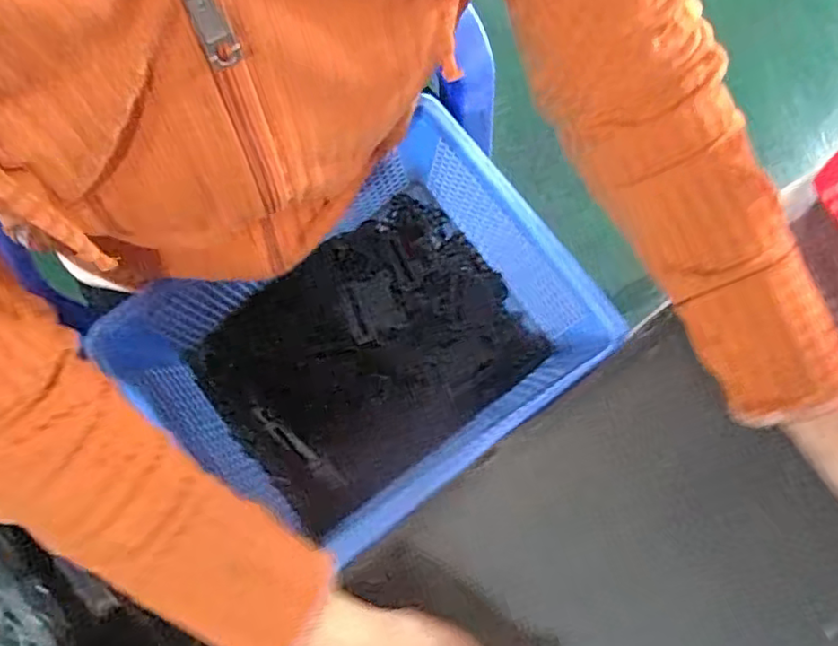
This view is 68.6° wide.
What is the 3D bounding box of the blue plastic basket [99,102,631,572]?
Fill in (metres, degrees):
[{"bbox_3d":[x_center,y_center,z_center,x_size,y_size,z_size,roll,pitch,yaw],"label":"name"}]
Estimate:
[{"bbox_3d":[-0.039,0.012,0.454,0.284,0.094,0.211,-32,81,-5],"label":"blue plastic basket"}]

